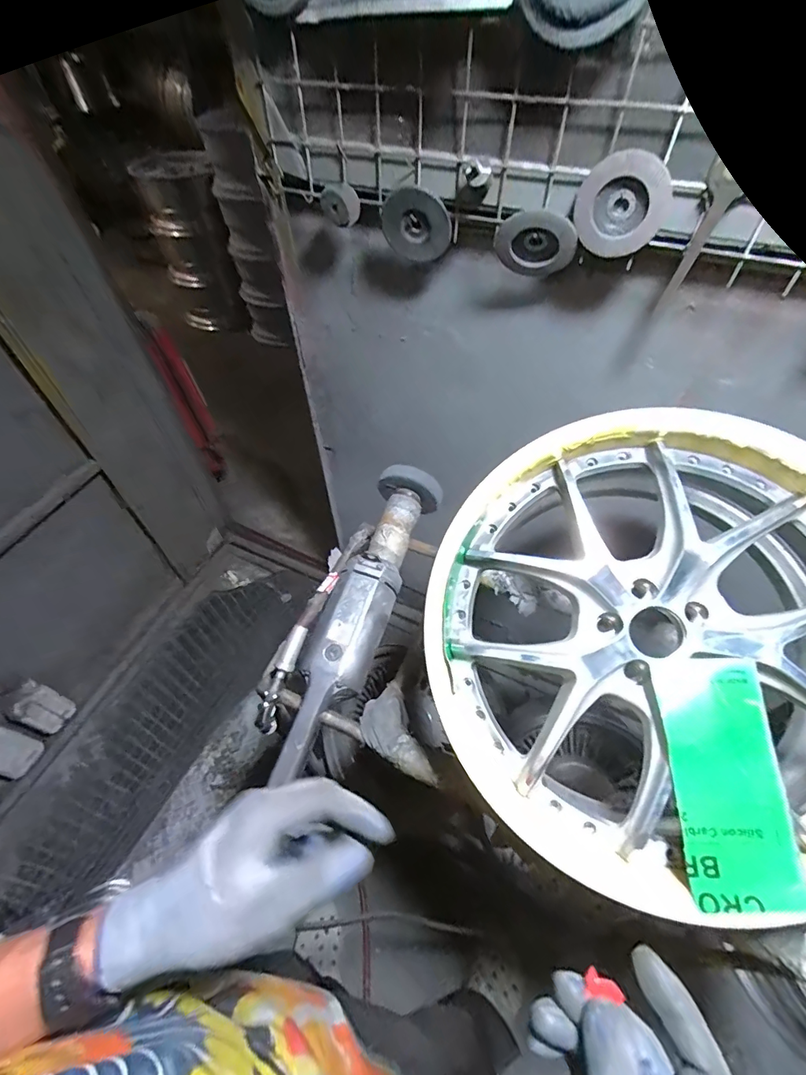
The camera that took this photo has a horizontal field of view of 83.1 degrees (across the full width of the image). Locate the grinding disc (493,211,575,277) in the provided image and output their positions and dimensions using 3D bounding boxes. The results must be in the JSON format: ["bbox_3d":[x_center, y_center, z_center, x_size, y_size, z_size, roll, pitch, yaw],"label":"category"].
[{"bbox_3d":[0.168,-0.374,0.583,0.099,0.103,0.012,11,84,44],"label":"grinding disc"}]

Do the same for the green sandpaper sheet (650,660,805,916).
[{"bbox_3d":[0.322,0.241,0.455,0.108,0.013,0.215,-9,68,9],"label":"green sandpaper sheet"}]

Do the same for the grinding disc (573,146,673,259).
[{"bbox_3d":[0.248,-0.376,0.516,0.097,0.096,0.013,23,57,18],"label":"grinding disc"}]

